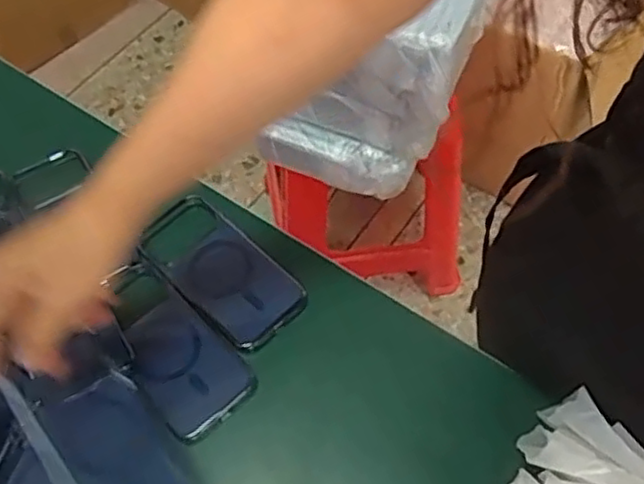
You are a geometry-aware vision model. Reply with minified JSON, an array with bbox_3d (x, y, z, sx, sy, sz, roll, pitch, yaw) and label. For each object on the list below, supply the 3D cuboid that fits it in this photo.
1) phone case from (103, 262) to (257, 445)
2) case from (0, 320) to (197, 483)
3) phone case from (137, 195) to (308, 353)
[{"bbox_3d":[-0.121,0.080,0.534,0.071,0.017,0.143,-37,63,-19],"label":"phone case"},{"bbox_3d":[-0.150,0.149,0.492,0.083,0.018,0.167,-32,75,-16],"label":"case"},{"bbox_3d":[-0.085,0.022,0.567,0.141,0.020,0.072,38,67,23],"label":"phone case"}]

